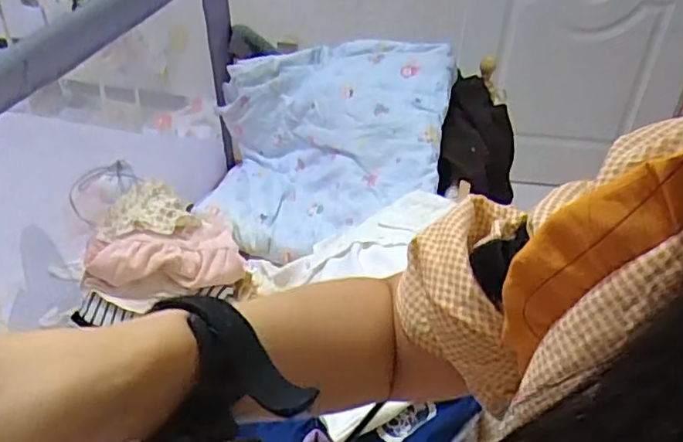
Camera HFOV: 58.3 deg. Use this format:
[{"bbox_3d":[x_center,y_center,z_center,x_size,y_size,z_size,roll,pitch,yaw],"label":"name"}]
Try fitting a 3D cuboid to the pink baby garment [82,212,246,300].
[{"bbox_3d":[-0.304,0.068,1.068,0.264,0.114,0.119,-18,42,-25],"label":"pink baby garment"}]

